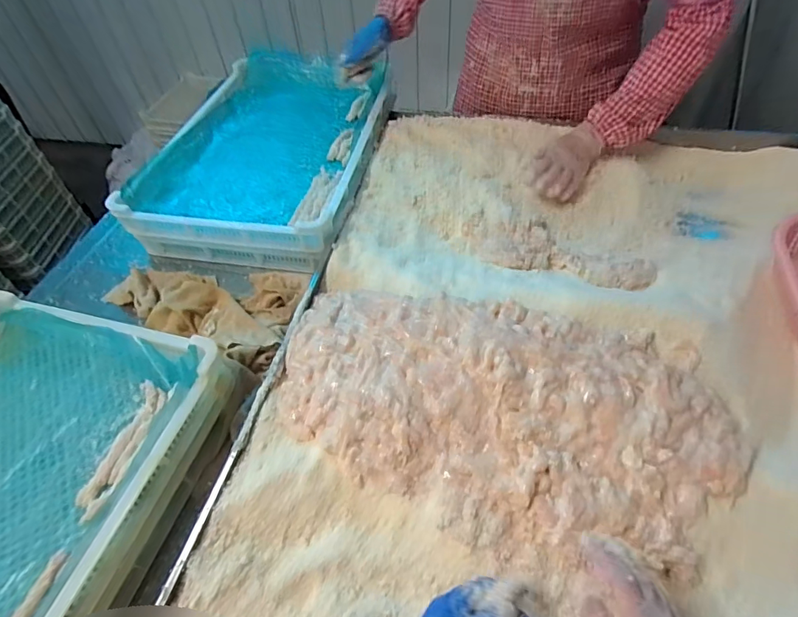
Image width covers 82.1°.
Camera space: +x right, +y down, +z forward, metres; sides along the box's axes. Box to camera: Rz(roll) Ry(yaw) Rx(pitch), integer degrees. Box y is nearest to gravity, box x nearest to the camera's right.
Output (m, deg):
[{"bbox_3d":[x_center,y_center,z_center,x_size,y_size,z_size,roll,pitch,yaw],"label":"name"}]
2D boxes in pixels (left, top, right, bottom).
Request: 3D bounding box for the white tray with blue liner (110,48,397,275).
[{"bbox_3d":[-0.247,-0.334,0.949,0.399,0.106,0.598,6,52,9],"label":"white tray with blue liner"}]

